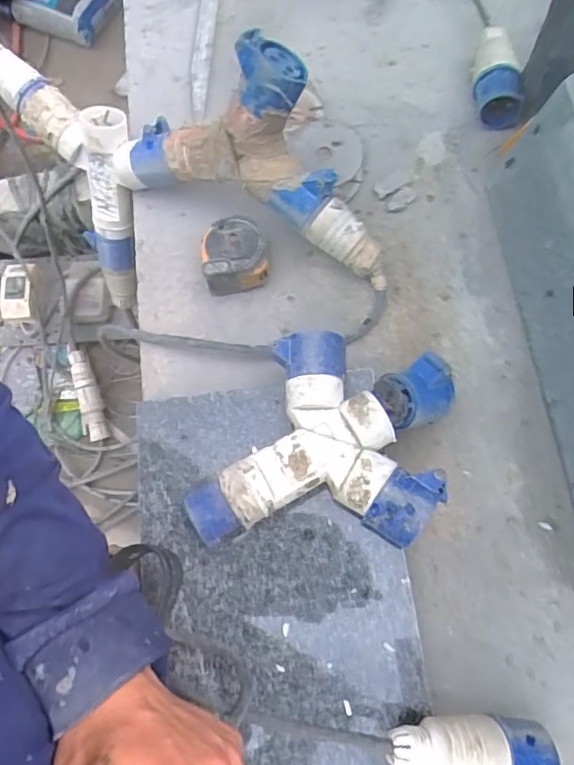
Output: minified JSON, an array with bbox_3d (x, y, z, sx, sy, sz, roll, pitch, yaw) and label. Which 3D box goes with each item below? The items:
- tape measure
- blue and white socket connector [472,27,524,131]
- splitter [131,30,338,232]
[{"bbox_3d":[-0.052,-0.129,0.563,0.067,0.040,0.066,-9,72,2],"label":"tape measure"},{"bbox_3d":[0.220,-0.324,0.578,0.043,0.041,0.114,0,73,5],"label":"blue and white socket connector"},{"bbox_3d":[-0.049,-0.233,0.524,0.210,0.158,0.089,24,76,12],"label":"splitter"}]

